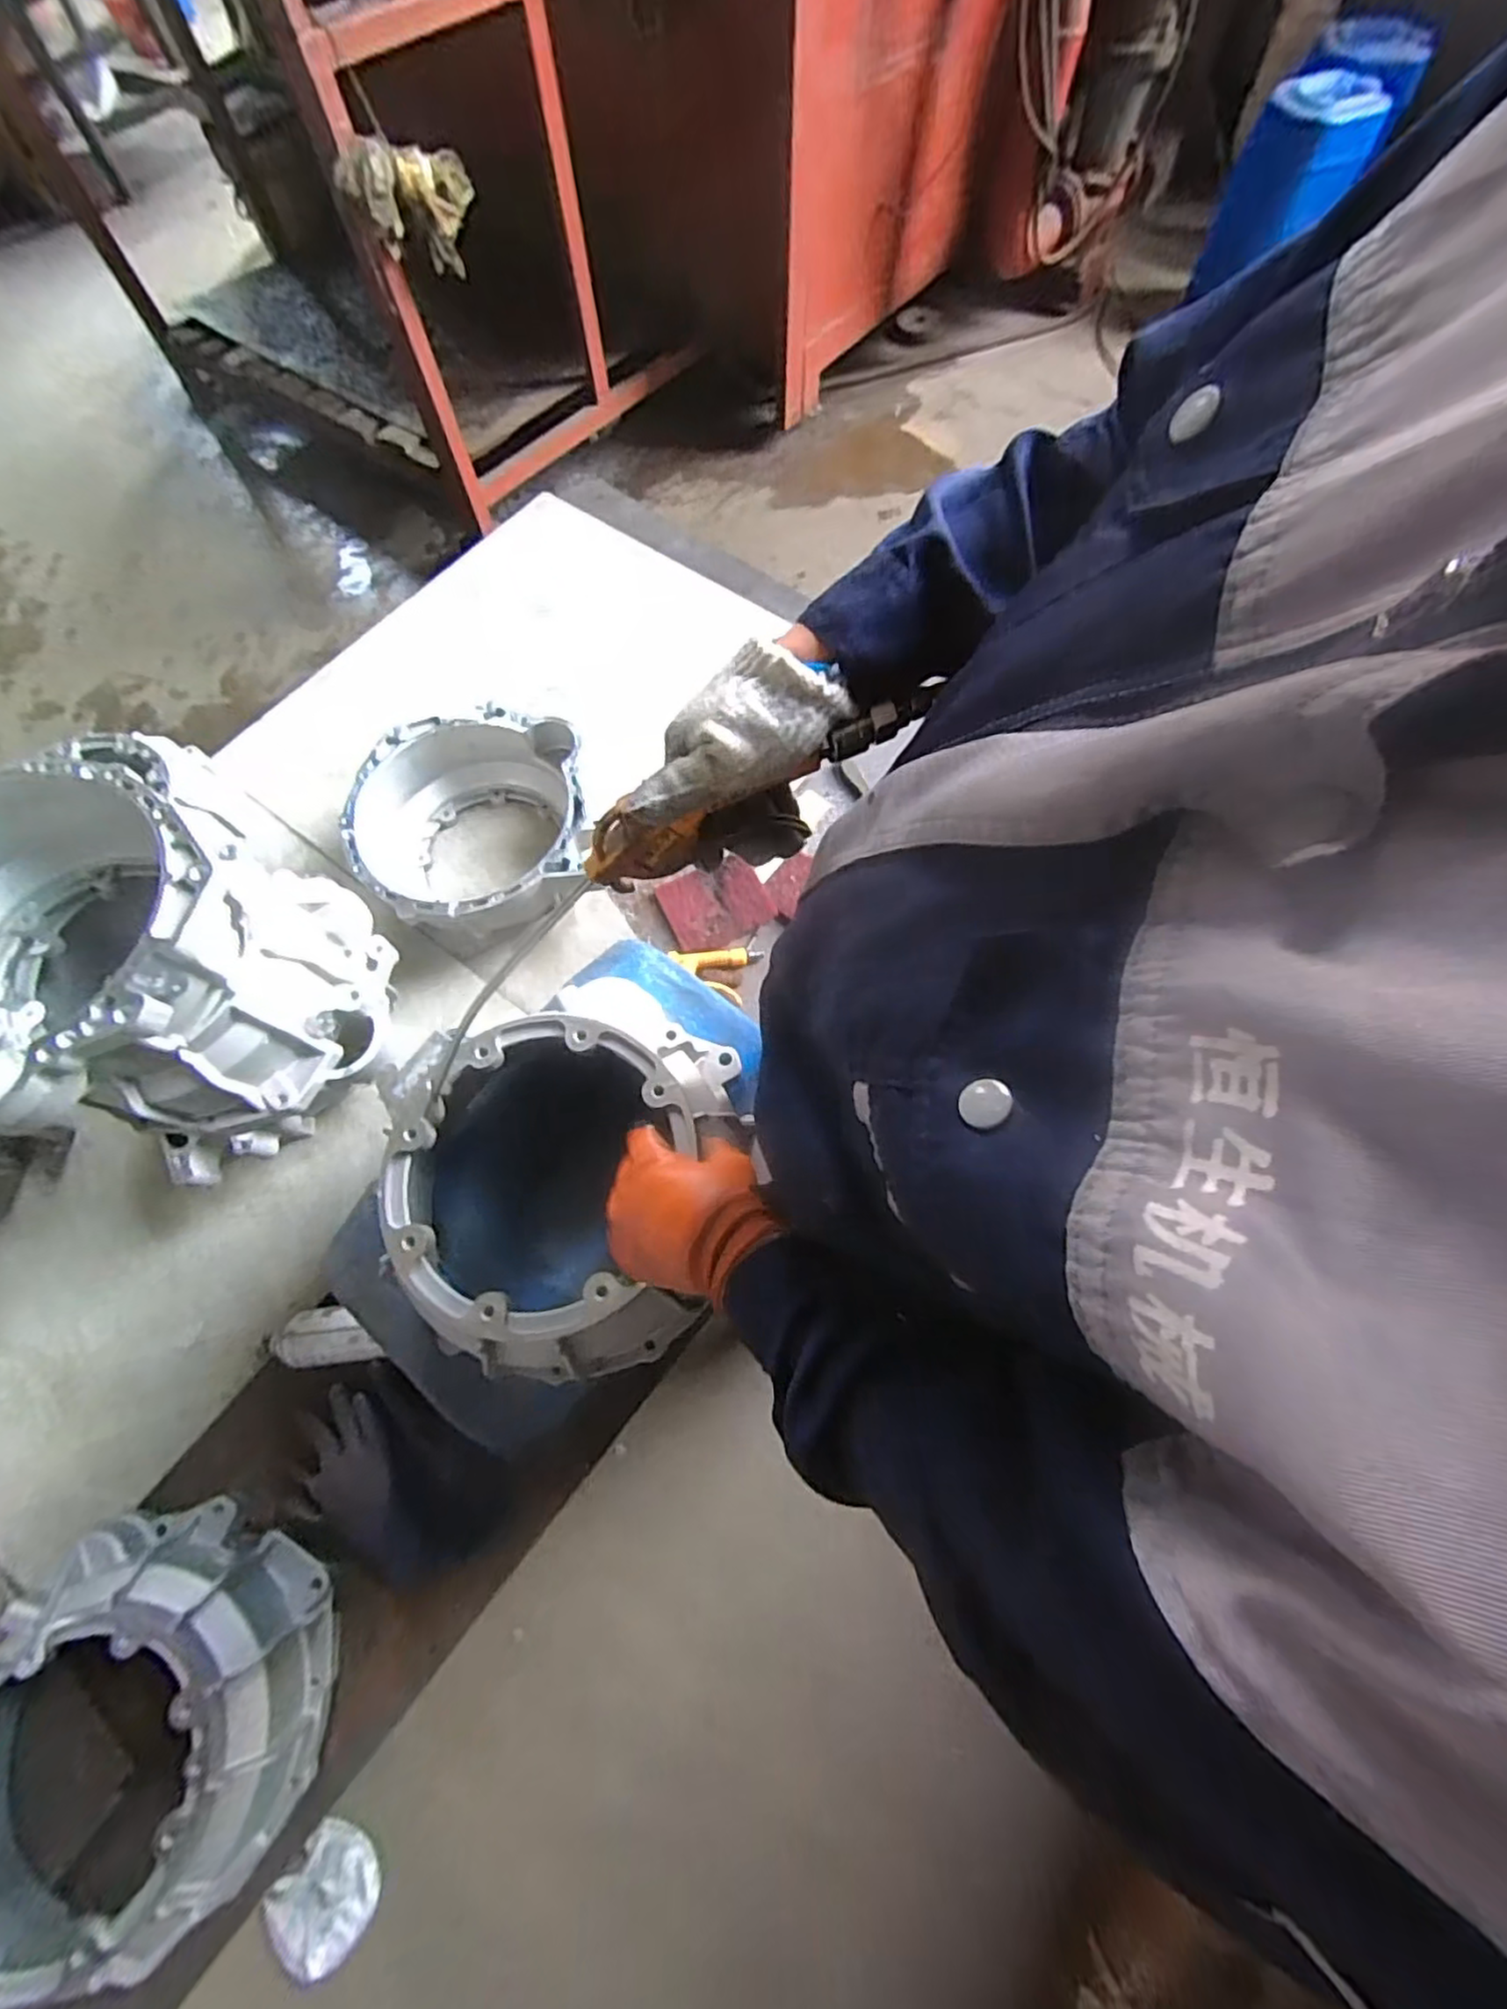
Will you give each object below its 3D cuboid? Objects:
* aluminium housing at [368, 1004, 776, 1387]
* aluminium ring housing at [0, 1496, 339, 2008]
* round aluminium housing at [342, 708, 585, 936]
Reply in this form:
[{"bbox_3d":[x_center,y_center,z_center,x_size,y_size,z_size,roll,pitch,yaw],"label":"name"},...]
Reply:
[{"bbox_3d":[-0.150,0.152,0.574,0.292,0.106,0.275,-9,69,-2],"label":"aluminium housing"},{"bbox_3d":[-0.572,0.649,0.636,0.309,0.138,0.276,5,69,3],"label":"aluminium ring housing"},{"bbox_3d":[-0.408,-0.244,1.001,0.335,0.129,0.327,0,69,1],"label":"round aluminium housing"}]

